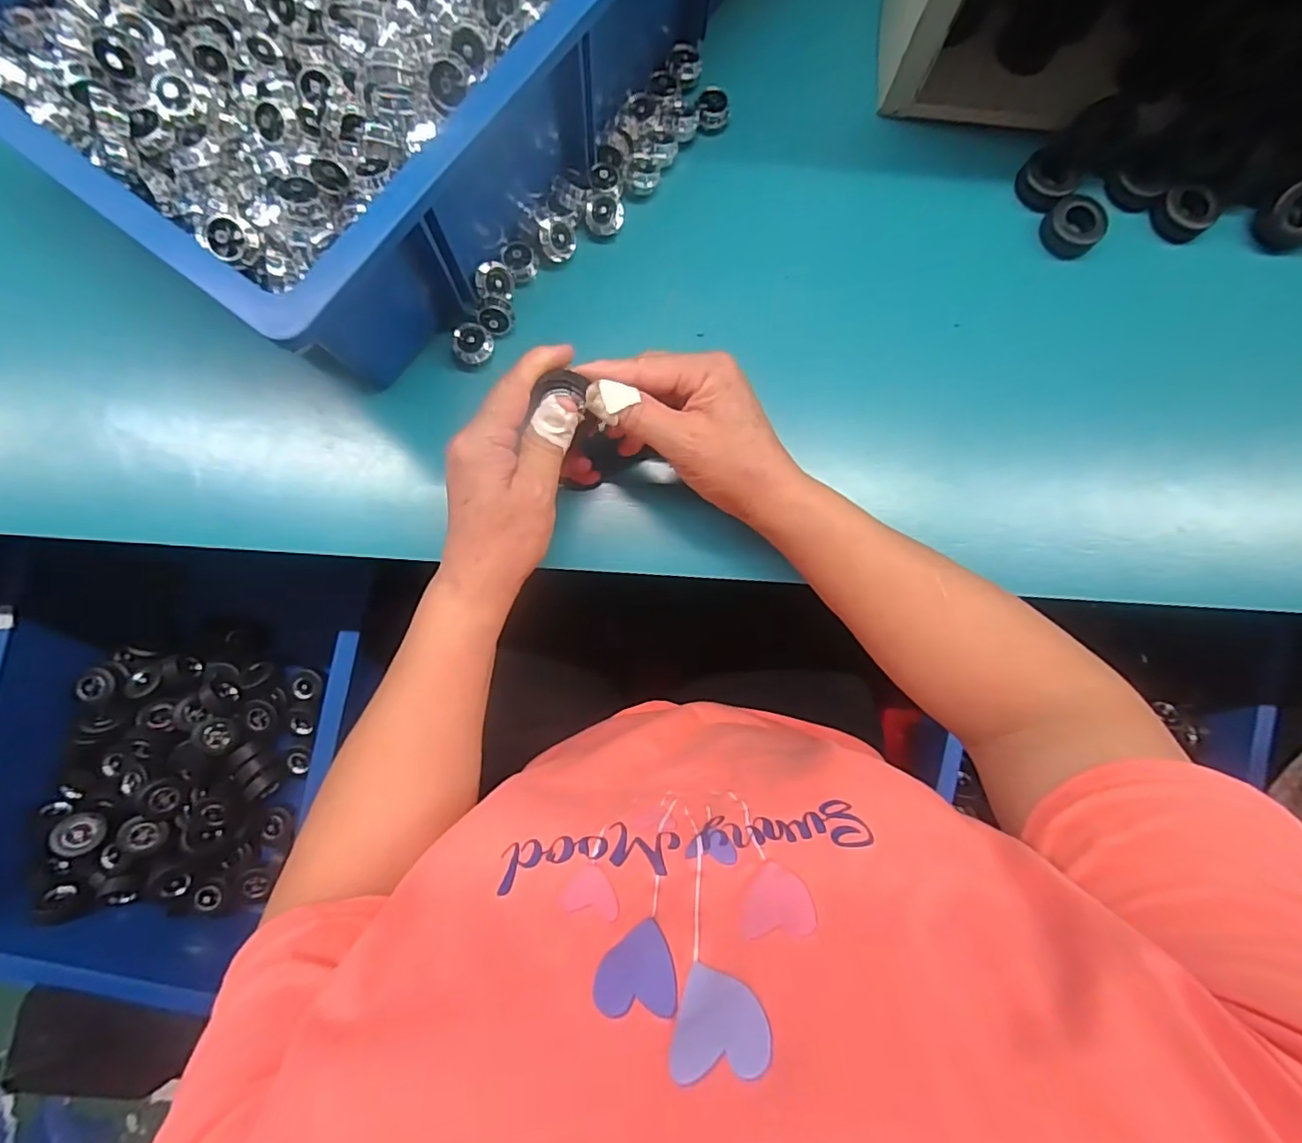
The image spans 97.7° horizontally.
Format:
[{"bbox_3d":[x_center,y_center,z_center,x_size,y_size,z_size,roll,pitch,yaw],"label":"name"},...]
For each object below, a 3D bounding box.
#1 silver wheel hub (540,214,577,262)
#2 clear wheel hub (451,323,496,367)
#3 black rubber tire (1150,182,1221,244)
[{"bbox_3d":[-0.061,-0.220,0.374,0.024,0.014,0.024,0,86,-1],"label":"silver wheel hub"},{"bbox_3d":[-0.114,-0.145,0.364,0.023,0.014,0.024,0,86,-1],"label":"clear wheel hub"},{"bbox_3d":[0.385,-0.258,0.409,0.034,0.015,0.038,-37,88,-3],"label":"black rubber tire"}]

